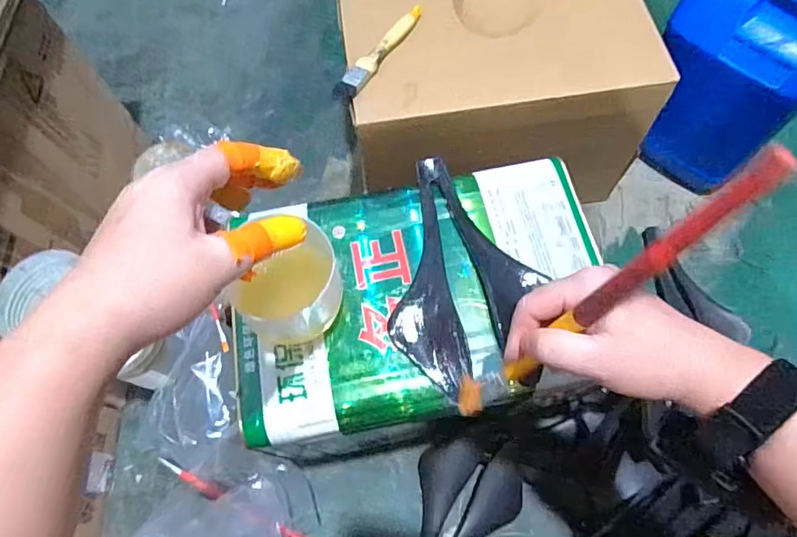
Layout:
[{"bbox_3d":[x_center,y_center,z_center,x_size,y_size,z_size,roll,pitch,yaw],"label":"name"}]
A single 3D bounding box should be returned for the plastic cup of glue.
[{"bbox_3d":[-0.100,0.010,0.455,0.103,0.041,0.100,-1,67,2],"label":"plastic cup of glue"}]

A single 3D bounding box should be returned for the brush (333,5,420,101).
[{"bbox_3d":[-0.022,-0.247,0.570,0.023,0.012,0.161,30,71,14],"label":"brush"}]

